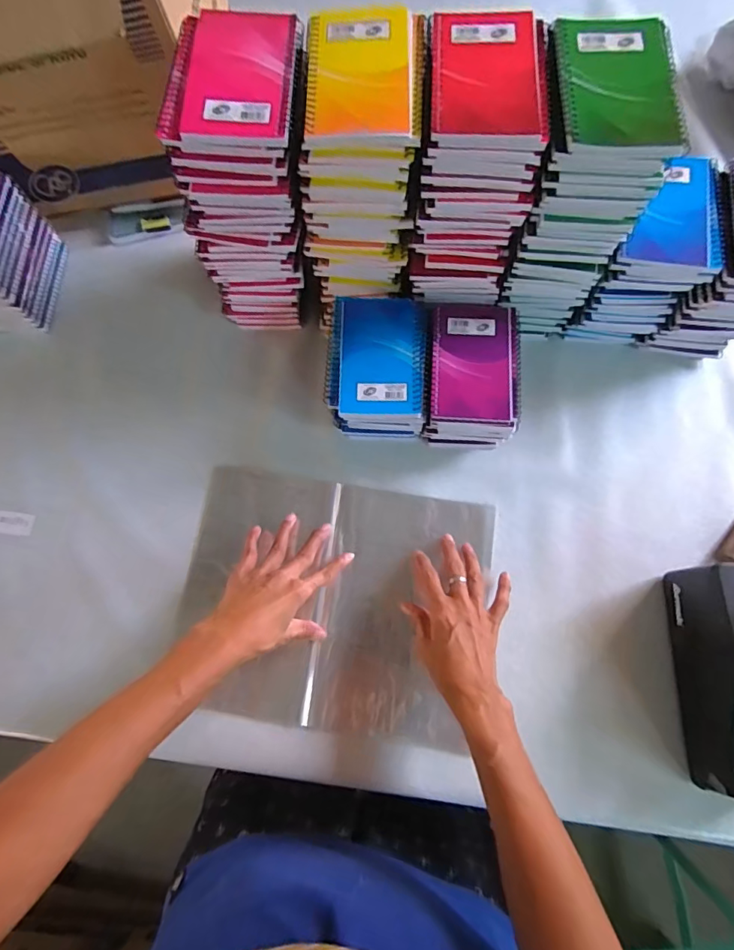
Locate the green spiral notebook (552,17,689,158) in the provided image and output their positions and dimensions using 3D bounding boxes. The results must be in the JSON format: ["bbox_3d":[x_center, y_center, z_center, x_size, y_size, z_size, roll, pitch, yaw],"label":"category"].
[{"bbox_3d":[0.190,-0.300,0.367,0.084,0.018,0.131,4,73,3],"label":"green spiral notebook"}]

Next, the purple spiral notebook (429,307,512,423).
[{"bbox_3d":[0.110,-0.120,0.505,0.082,0.009,0.138,2,73,2],"label":"purple spiral notebook"}]

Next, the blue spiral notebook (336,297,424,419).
[{"bbox_3d":[0.014,-0.125,0.505,0.092,0.010,0.139,0,73,1],"label":"blue spiral notebook"}]

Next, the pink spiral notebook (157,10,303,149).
[{"bbox_3d":[-0.106,-0.317,0.384,0.101,0.019,0.123,3,73,2],"label":"pink spiral notebook"}]

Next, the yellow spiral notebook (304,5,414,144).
[{"bbox_3d":[-0.006,-0.317,0.377,0.082,0.010,0.127,0,73,1],"label":"yellow spiral notebook"}]

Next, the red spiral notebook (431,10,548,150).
[{"bbox_3d":[0.092,-0.310,0.375,0.083,0.014,0.128,1,73,2],"label":"red spiral notebook"}]

